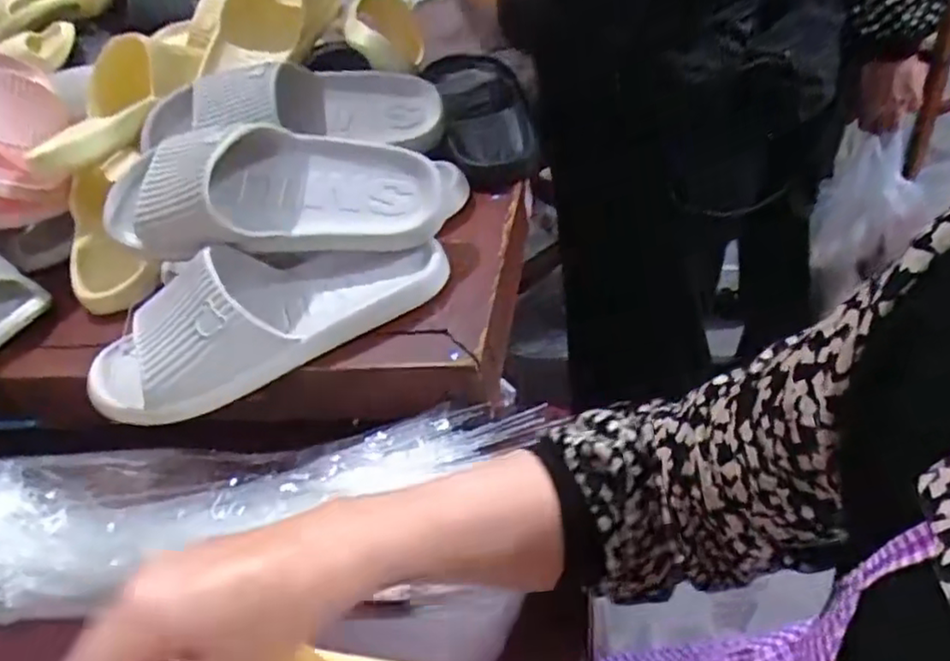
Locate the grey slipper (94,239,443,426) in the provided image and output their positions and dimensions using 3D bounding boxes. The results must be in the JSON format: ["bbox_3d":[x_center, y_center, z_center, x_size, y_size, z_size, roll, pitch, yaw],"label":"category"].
[{"bbox_3d":[-0.154,-0.014,0.511,0.278,0.073,0.111,-18,41,-17],"label":"grey slipper"}]

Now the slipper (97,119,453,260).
[{"bbox_3d":[-0.161,-0.111,0.531,0.274,0.078,0.100,-1,39,4],"label":"slipper"}]

